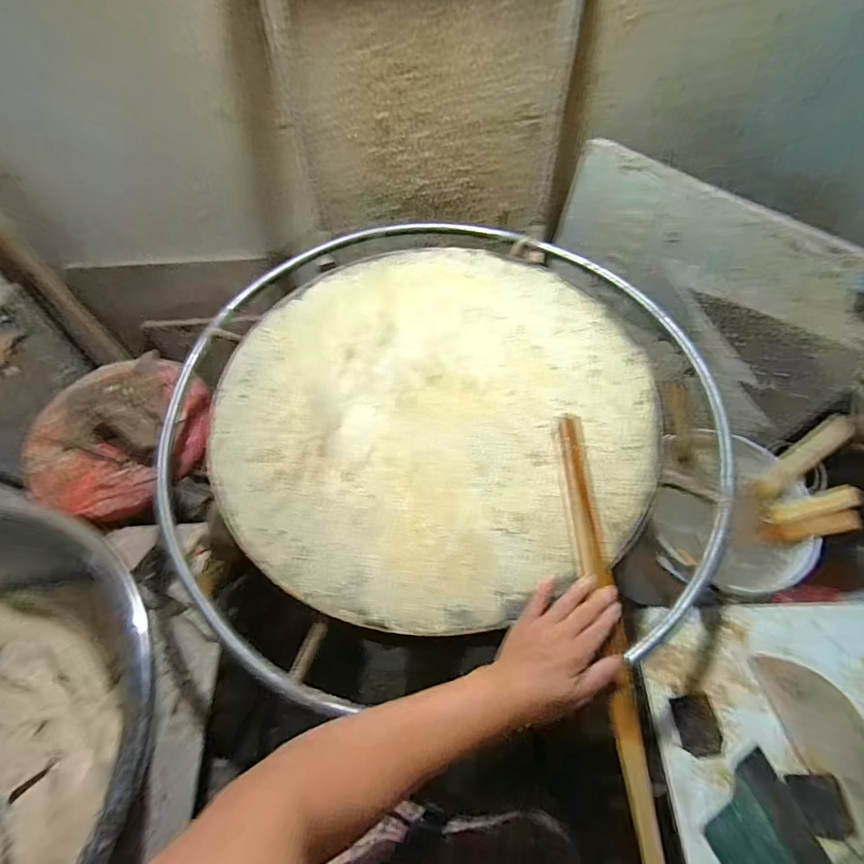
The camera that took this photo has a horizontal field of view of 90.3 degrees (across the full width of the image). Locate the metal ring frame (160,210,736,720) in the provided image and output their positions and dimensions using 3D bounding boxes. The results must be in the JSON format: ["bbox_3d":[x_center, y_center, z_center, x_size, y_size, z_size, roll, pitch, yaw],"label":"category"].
[{"bbox_3d":[-0.005,-0.057,0.659,0.858,0.066,0.839,17,62,14],"label":"metal ring frame"}]

